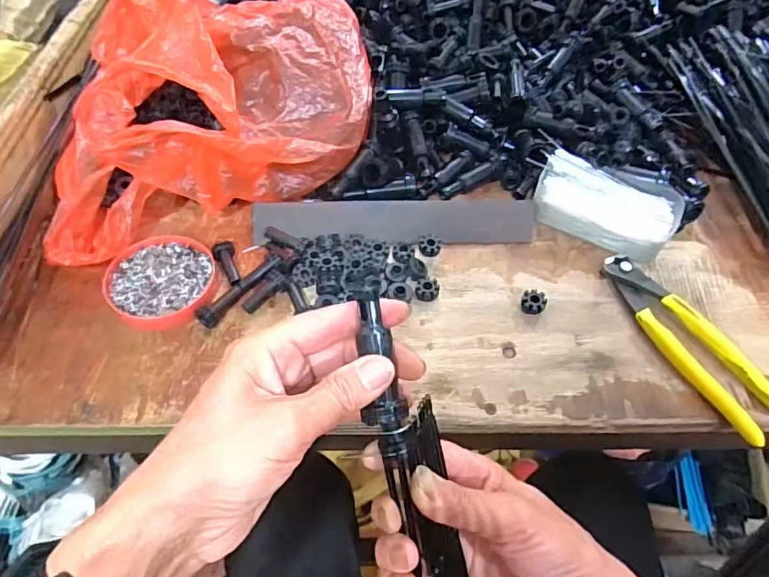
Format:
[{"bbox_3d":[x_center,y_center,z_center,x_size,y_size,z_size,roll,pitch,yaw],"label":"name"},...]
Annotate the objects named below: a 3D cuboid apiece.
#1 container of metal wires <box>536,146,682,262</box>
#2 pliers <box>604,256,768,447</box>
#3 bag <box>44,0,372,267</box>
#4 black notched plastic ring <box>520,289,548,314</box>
[{"bbox_3d":[0.198,-0.076,0.464,0.118,0.035,0.076,26,56,16],"label":"container of metal wires"},{"bbox_3d":[0.229,0.038,0.397,0.045,0.014,0.166,-24,58,-19],"label":"pliers"},{"bbox_3d":[-0.146,-0.164,0.456,0.322,0.121,0.188,-24,58,-19],"label":"bag"},{"bbox_3d":[0.119,0.010,0.413,0.019,0.009,0.020,1,53,-2],"label":"black notched plastic ring"}]

